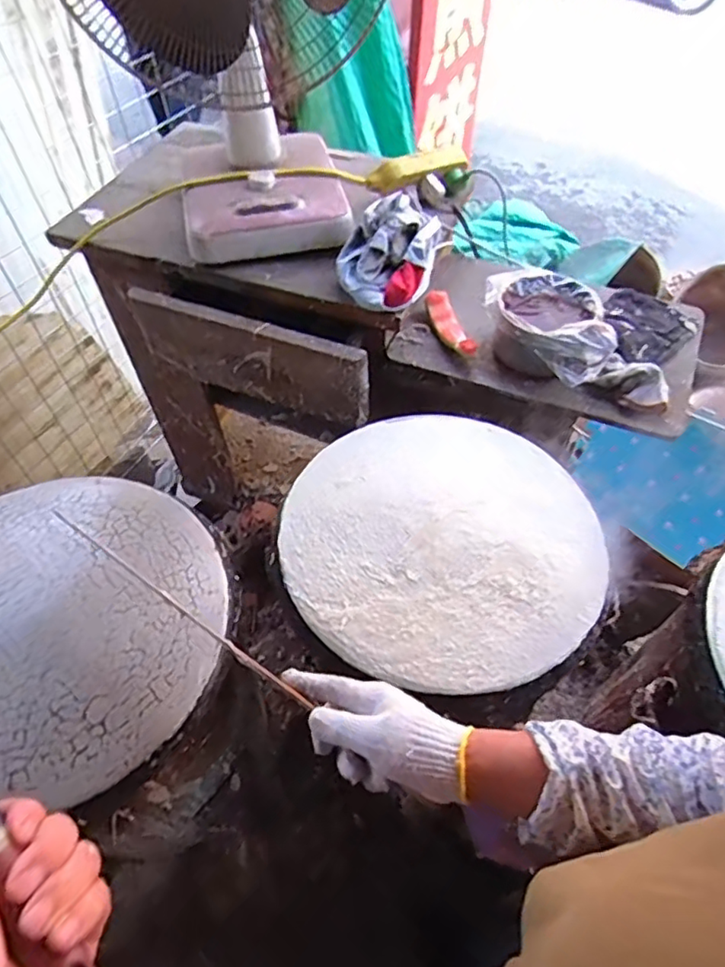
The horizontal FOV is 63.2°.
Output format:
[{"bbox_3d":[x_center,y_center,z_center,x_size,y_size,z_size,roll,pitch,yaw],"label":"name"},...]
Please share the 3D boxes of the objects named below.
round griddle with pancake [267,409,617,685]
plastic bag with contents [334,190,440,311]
[{"bbox_3d":[0.094,0.057,0.693,0.359,0.029,0.343,0,54,0],"label":"round griddle with pancake"},{"bbox_3d":[0.037,-0.334,0.842,0.143,0.084,0.170,3,54,2],"label":"plastic bag with contents"}]

